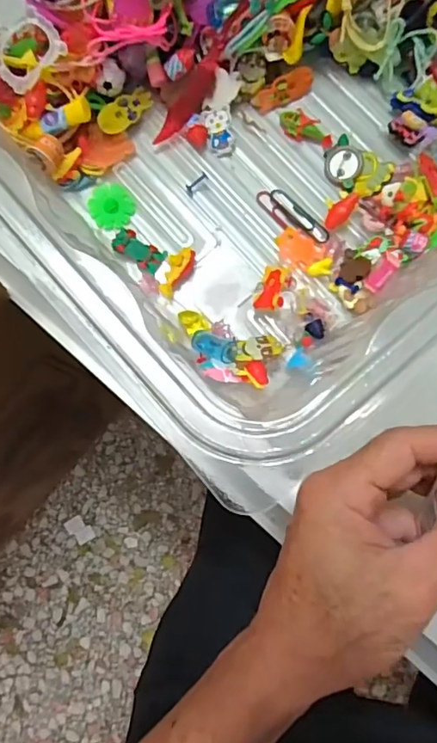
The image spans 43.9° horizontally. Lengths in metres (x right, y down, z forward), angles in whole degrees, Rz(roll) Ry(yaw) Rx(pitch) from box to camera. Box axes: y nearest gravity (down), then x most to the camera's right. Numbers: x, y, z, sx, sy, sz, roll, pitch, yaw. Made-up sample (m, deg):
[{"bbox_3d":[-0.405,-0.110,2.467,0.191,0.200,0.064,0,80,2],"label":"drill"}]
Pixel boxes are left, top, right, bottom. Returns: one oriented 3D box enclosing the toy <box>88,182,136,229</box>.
[{"bbox_3d":[-0.070,-0.108,0.355,0.028,0.004,0.028,-1,94,-16],"label":"toy"}]

